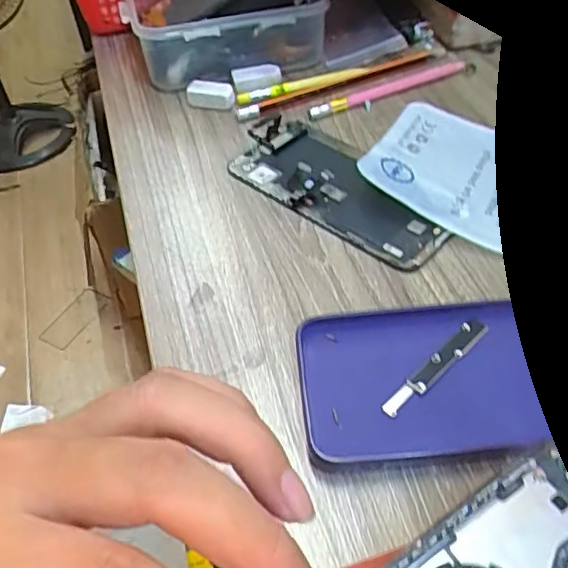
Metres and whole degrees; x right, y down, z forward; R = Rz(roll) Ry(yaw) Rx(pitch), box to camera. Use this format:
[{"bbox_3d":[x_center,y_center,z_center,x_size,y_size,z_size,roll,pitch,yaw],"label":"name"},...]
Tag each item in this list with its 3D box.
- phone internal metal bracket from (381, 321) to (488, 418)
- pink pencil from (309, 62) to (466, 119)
[{"bbox_3d":[0.067,0.036,0.256,0.065,0.004,0.009,-37,56,-26],"label":"phone internal metal bracket"},{"bbox_3d":[0.072,-0.134,0.406,0.126,0.011,0.010,-23,51,-16],"label":"pink pencil"}]

